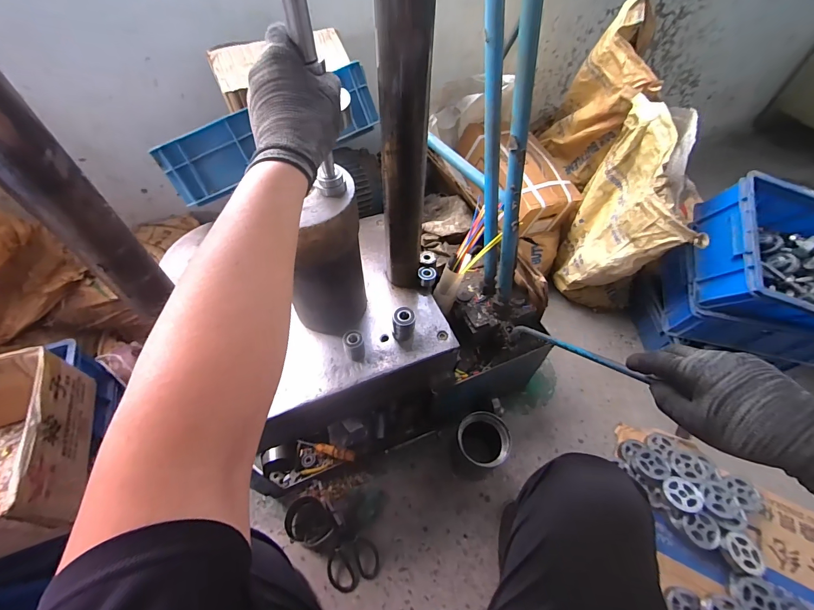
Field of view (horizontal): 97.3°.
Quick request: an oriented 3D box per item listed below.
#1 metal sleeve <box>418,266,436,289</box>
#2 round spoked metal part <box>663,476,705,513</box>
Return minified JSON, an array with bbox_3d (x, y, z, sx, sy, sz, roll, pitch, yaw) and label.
[{"bbox_3d":[0.039,-0.053,0.703,0.033,0.033,0.033,0,54,0],"label":"metal sleeve"},{"bbox_3d":[0.651,0.443,0.840,0.081,0.014,0.076,0,54,0],"label":"round spoked metal part"}]

